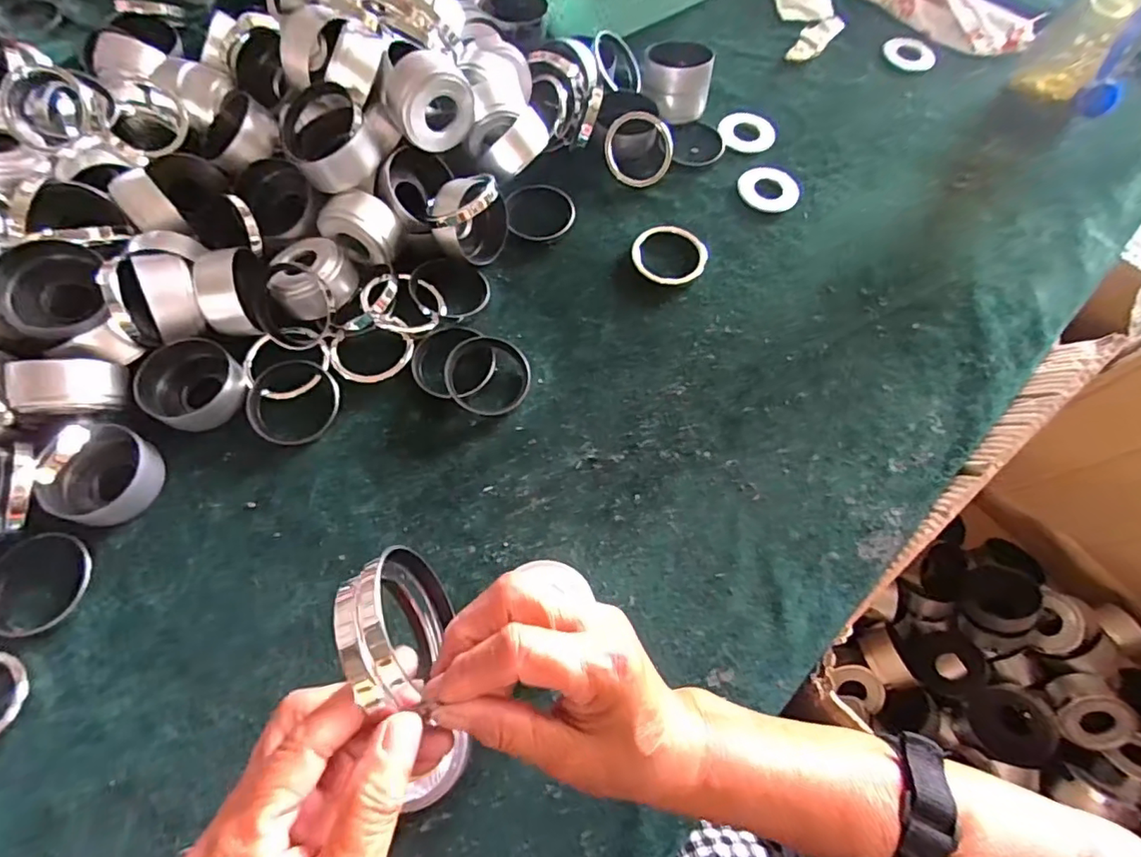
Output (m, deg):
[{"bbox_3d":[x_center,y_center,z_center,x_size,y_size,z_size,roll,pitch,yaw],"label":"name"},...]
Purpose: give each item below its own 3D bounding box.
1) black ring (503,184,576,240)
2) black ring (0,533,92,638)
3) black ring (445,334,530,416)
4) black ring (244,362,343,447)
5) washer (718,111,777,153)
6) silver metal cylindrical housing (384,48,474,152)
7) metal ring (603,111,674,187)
[{"bbox_3d":[-0.027,-0.207,0.527,0.066,0.011,0.061,1,75,-6],"label":"black ring"},{"bbox_3d":[-0.363,0.105,0.379,0.066,0.010,0.066,1,67,-2],"label":"black ring"},{"bbox_3d":[-0.066,-0.044,0.451,0.067,0.016,0.066,1,67,-2],"label":"black ring"},{"bbox_3d":[-0.221,-0.022,0.437,0.074,0.012,0.067,25,68,8],"label":"black ring"},{"bbox_3d":[0.188,-0.318,0.594,0.059,0.010,0.059,1,67,-2],"label":"washer"},{"bbox_3d":[-0.120,-0.277,0.470,0.068,0.059,0.053,-32,72,-15],"label":"silver metal cylindrical housing"},{"bbox_3d":[0.068,-0.274,0.547,0.068,0.009,0.065,-2,112,-4],"label":"metal ring"}]

